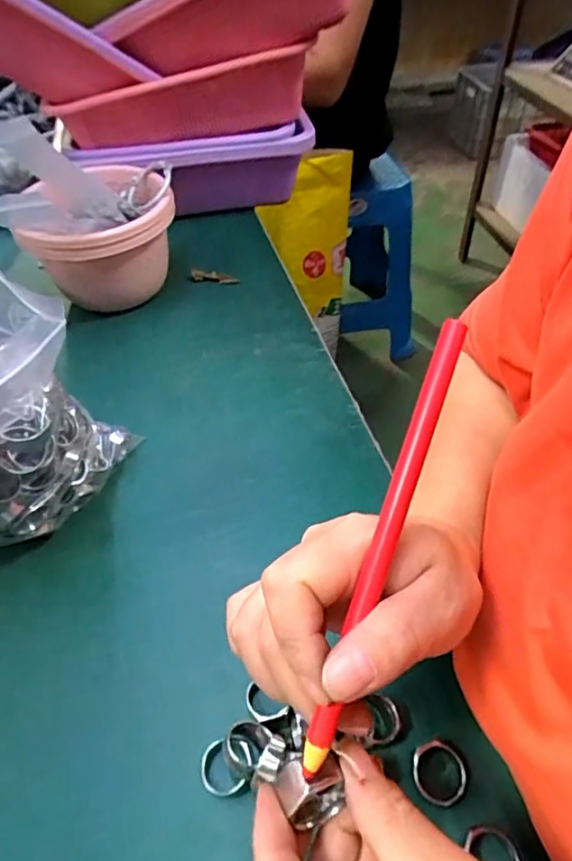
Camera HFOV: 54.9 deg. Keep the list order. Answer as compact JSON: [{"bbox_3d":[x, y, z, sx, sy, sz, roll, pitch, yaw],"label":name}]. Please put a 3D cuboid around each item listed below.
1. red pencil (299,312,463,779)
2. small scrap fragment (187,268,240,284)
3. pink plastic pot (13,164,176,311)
[{"bbox_3d":[0.034,0.038,0.193,0.008,0.004,0.166,17,84,18],"label":"red pencil"},{"bbox_3d":[-0.078,-0.158,0.568,0.055,0.013,0.014,7,48,10],"label":"small scrap fragment"},{"bbox_3d":[-0.171,-0.174,0.527,0.128,0.101,0.124,-2,47,2],"label":"pink plastic pot"}]

